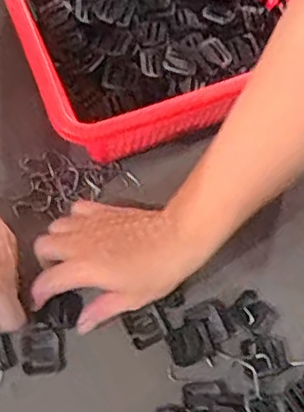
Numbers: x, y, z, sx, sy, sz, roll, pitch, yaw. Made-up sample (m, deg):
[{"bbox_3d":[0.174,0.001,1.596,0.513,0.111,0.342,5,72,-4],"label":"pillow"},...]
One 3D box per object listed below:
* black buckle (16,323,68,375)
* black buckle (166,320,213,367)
[{"bbox_3d":[-0.087,0.112,0.468,0.037,0.004,0.038,-5,68,-4],"label":"black buckle"},{"bbox_3d":[0.030,0.110,0.477,0.033,0.004,0.030,-27,71,-12],"label":"black buckle"}]

